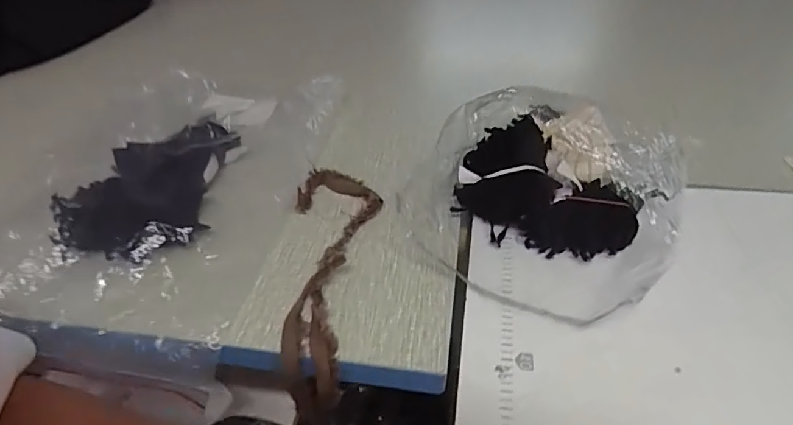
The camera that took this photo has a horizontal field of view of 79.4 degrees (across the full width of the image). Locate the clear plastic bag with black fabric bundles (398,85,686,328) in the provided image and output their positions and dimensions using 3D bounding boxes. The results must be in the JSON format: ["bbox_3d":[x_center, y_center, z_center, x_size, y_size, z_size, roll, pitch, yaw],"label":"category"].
[{"bbox_3d":[0.119,-0.014,0.345,0.201,0.076,0.161,-31,50,-28],"label":"clear plastic bag with black fabric bundles"}]

